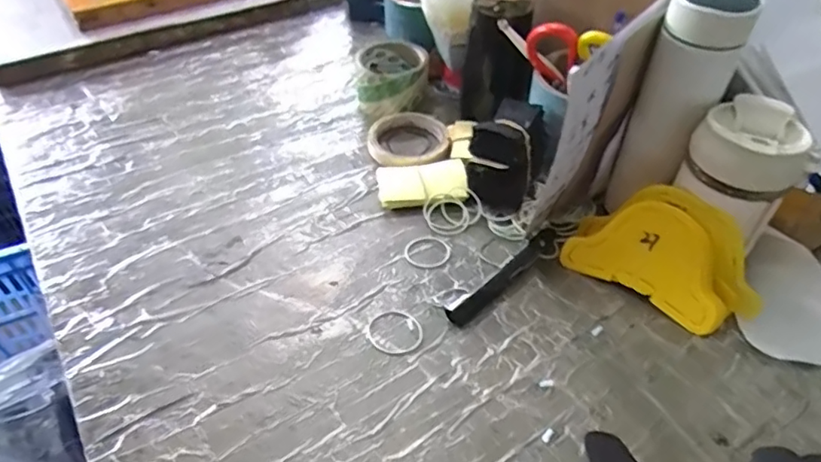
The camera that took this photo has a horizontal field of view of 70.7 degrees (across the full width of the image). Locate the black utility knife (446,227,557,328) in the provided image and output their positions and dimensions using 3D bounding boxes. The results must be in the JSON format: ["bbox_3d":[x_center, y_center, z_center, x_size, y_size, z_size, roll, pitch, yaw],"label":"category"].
[{"bbox_3d":[0.089,0.037,0.530,0.017,0.016,0.146,34,55,30],"label":"black utility knife"}]

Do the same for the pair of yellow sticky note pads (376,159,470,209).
[{"bbox_3d":[0.012,-0.051,0.624,0.093,0.018,0.063,-5,46,-3],"label":"pair of yellow sticky note pads"}]

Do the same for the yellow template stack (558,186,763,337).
[{"bbox_3d":[0.229,0.017,0.514,0.164,0.105,0.036,28,22,25],"label":"yellow template stack"}]

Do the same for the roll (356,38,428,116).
[{"bbox_3d":[-0.023,-0.192,0.729,0.084,0.065,0.088,-1,46,1],"label":"roll"}]

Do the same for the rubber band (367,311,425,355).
[{"bbox_3d":[-0.014,0.087,0.499,0.048,0.004,0.044,-1,46,1],"label":"rubber band"}]

